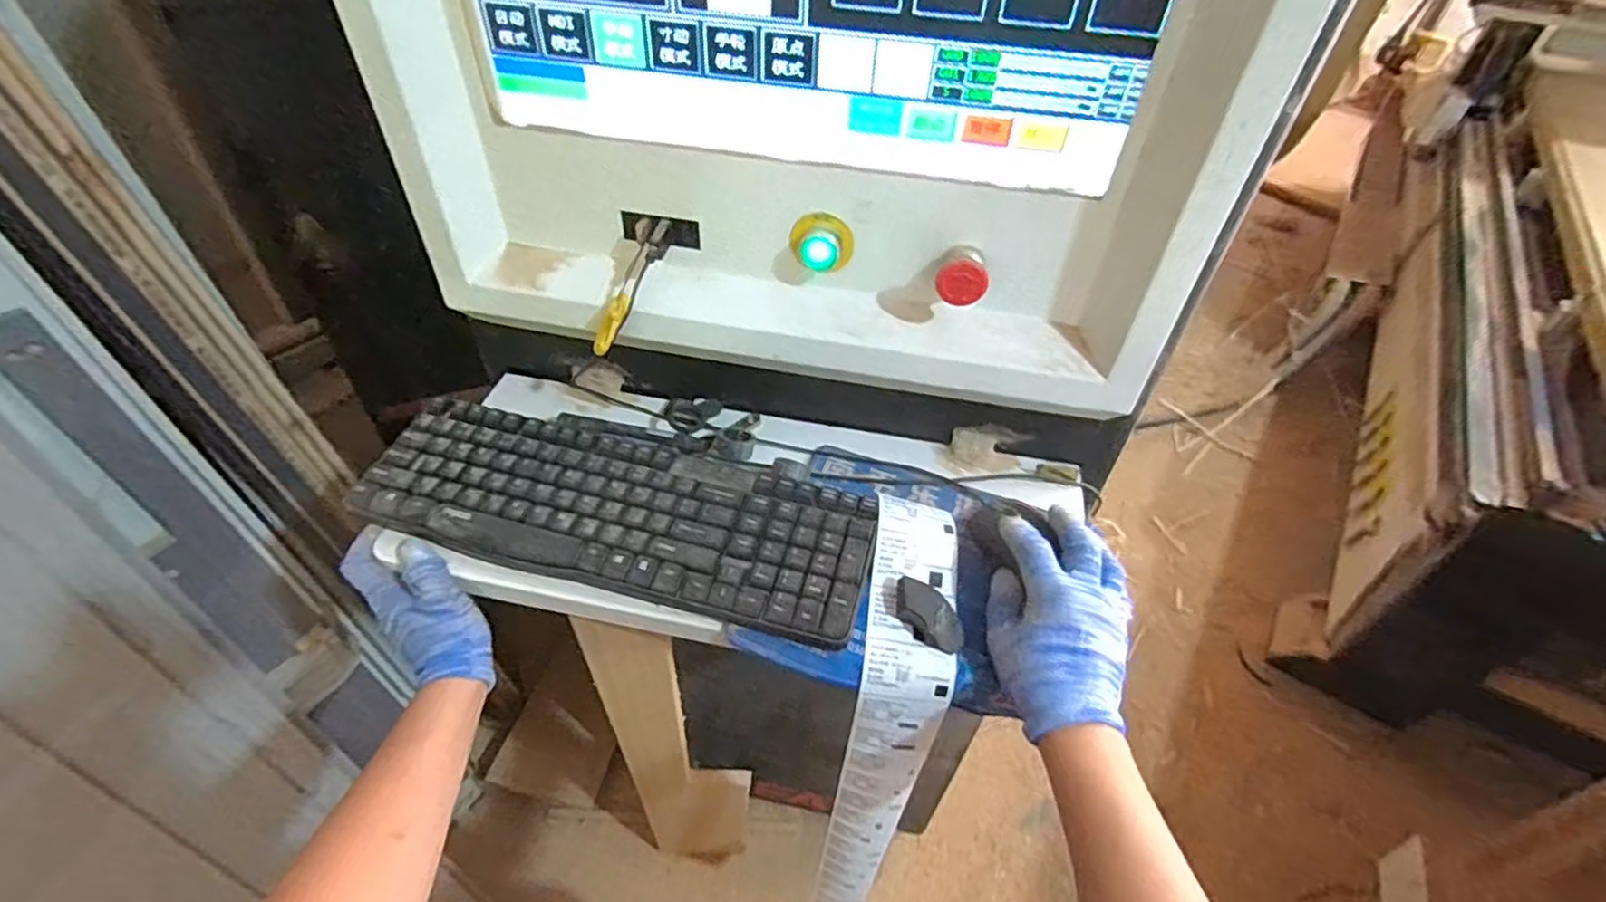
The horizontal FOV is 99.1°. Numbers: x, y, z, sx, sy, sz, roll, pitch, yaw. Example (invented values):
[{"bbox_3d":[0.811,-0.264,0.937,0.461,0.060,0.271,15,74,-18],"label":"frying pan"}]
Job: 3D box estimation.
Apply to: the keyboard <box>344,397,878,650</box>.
[{"bbox_3d":[-0.143,0.037,0.535,0.397,0.020,0.147,12,45,9],"label":"keyboard"}]

